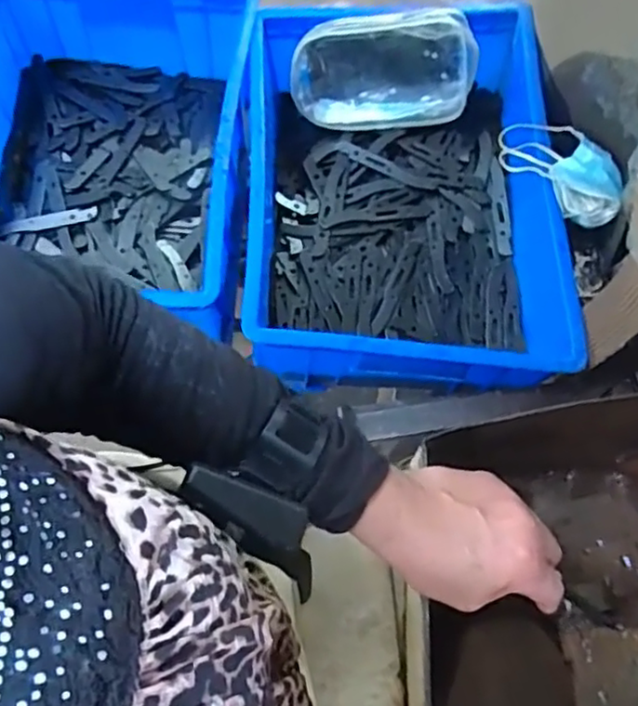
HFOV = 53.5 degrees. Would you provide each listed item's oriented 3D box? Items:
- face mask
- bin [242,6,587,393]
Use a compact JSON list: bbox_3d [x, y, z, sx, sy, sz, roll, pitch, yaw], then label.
[{"bbox_3d":[0.230,-0.178,0.601,0.060,0.047,0.135,-37,77,-10],"label":"face mask"},{"bbox_3d":[0.079,-0.168,0.661,0.290,0.132,0.404,1,74,0],"label":"bin"}]

